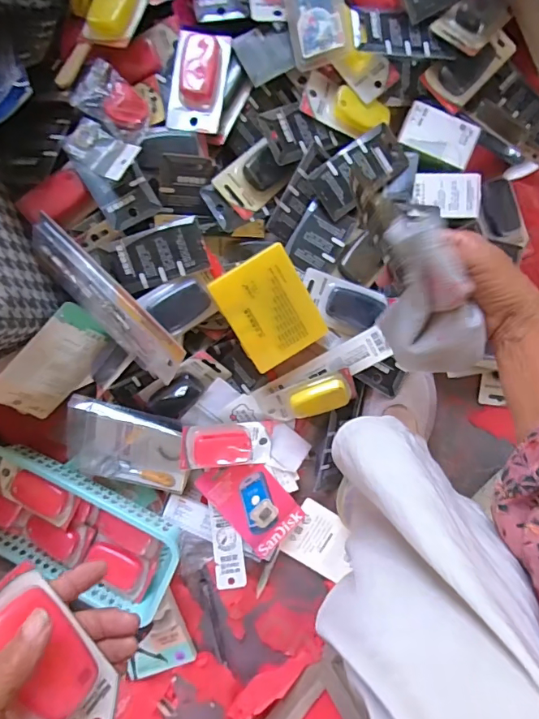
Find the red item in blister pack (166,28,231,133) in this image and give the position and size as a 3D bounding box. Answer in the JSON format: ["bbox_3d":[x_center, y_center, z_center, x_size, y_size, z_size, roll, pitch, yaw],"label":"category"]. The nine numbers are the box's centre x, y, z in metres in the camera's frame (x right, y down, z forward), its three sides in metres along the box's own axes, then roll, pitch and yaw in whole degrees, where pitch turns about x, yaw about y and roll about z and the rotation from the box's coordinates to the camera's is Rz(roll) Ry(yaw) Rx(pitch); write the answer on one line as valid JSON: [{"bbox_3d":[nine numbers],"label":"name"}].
[{"bbox_3d":[-0.077,-0.304,0.491,0.057,0.016,0.110,8,95,-3],"label":"red item in blister pack"}]

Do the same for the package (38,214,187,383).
[{"bbox_3d":[-0.175,-0.060,0.481,0.204,0.011,0.070,44,134,2],"label":"package"}]

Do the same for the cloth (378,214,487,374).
[{"bbox_3d":[0.127,-0.045,0.362,0.070,0.030,0.141,-22,122,0],"label":"cloth"}]

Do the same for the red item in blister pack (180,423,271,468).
[{"bbox_3d":[-0.048,0.101,0.532,0.108,0.020,0.054,1,96,-26],"label":"red item in blister pack"}]

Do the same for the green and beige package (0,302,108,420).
[{"bbox_3d":[-0.254,0.007,0.531,0.159,0.010,0.080,-42,136,15],"label":"green and beige package"}]

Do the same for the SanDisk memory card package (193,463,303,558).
[{"bbox_3d":[-0.019,0.172,0.554,0.078,0.009,0.123,-40,97,-14],"label":"SanDisk memory card package"}]

